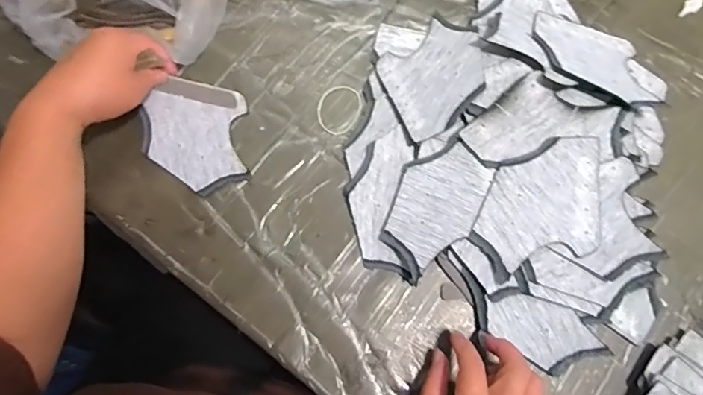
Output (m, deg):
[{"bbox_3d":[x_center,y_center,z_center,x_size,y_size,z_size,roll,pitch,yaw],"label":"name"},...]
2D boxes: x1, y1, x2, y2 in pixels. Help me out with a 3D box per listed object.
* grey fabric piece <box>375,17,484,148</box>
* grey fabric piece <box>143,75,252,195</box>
[{"bbox_3d":[0.085,-0.122,0.482,0.112,0.022,0.106,-30,77,-7],"label":"grey fabric piece"},{"bbox_3d":[-0.156,-0.062,0.472,0.099,0.007,0.114,-3,75,-4],"label":"grey fabric piece"}]

